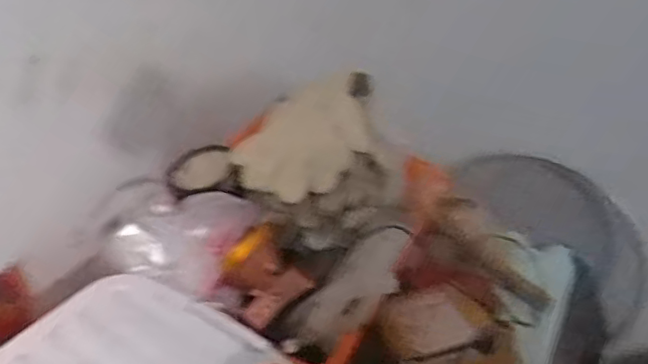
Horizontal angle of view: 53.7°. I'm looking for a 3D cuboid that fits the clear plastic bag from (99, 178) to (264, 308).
[{"bbox_3d":[-0.154,0.054,0.656,0.156,0.065,0.096,12,37,11],"label":"clear plastic bag"}]

